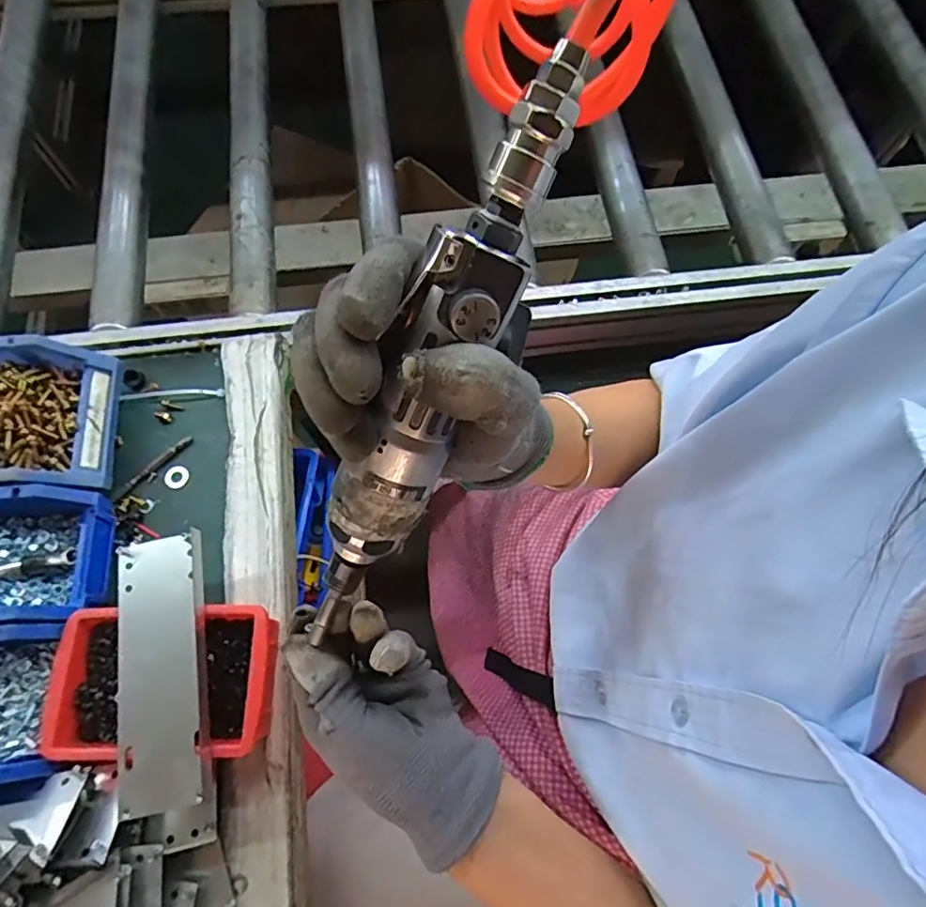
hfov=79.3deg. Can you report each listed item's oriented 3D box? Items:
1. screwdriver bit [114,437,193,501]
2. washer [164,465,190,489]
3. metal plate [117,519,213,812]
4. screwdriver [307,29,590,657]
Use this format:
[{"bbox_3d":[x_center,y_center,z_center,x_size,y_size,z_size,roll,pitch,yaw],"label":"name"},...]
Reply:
[{"bbox_3d":[-0.276,0.012,0.498,0.008,0.006,0.079,42,74,12],"label":"screwdriver bit"},{"bbox_3d":[-0.256,0.021,0.499,0.020,0.004,0.021,1,70,-2],"label":"washer"},{"bbox_3d":[-0.212,0.149,0.395,0.063,0.007,0.178,-13,71,2],"label":"metal plate"},{"bbox_3d":[-0.012,-0.027,0.224,0.039,0.044,0.236,29,113,8],"label":"screwdriver"}]

